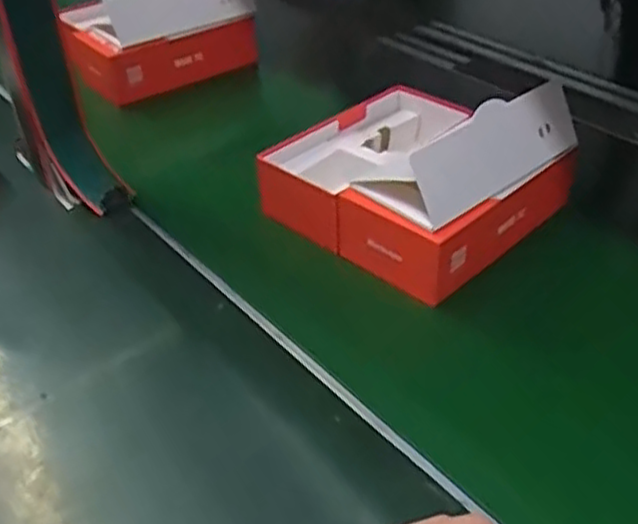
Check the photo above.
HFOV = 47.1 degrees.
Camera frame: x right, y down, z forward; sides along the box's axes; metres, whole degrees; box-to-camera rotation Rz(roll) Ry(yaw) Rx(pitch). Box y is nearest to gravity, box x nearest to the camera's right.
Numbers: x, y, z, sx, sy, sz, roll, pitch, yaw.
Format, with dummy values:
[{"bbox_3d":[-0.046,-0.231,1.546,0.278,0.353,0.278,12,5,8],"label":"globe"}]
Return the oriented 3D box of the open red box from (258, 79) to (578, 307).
[{"bbox_3d":[0.075,-0.089,0.583,0.187,0.099,0.188,-32,46,-33],"label":"open red box"}]

